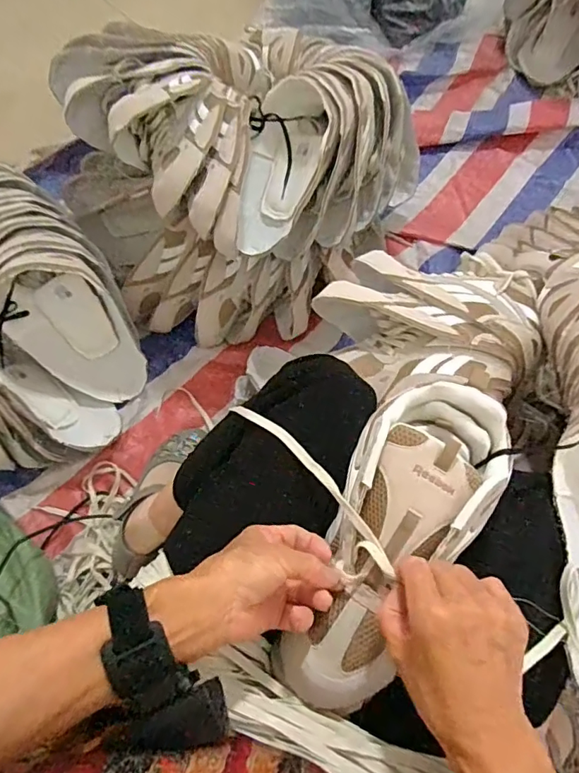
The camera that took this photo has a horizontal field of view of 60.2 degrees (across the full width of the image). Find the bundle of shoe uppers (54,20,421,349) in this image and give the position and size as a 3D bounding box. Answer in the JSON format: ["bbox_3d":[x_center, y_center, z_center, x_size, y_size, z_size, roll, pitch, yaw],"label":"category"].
[{"bbox_3d":[-0.094,-0.353,0.794,0.453,0.277,0.481,0,67,0],"label":"bundle of shoe uppers"}]

